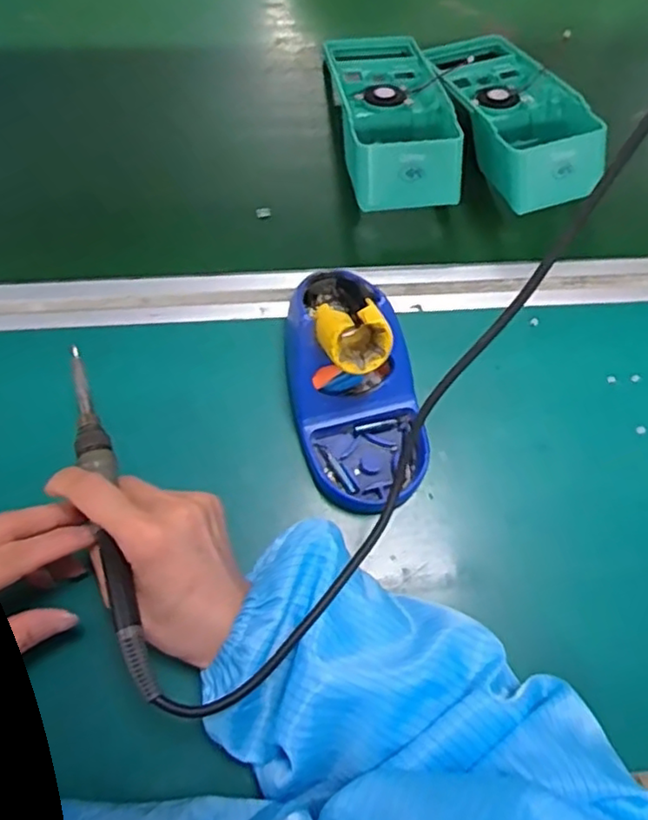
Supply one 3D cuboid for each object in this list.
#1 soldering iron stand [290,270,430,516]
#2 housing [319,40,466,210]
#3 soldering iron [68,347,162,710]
[{"bbox_3d":[0.018,-0.022,0.394,0.078,0.085,0.154,-12,70,-7],"label":"soldering iron stand"},{"bbox_3d":[0.055,-0.236,0.503,0.095,0.052,0.184,-4,69,-4],"label":"housing"},{"bbox_3d":[-0.116,0.046,0.339,0.016,0.014,0.207,-17,59,-9],"label":"soldering iron"}]

